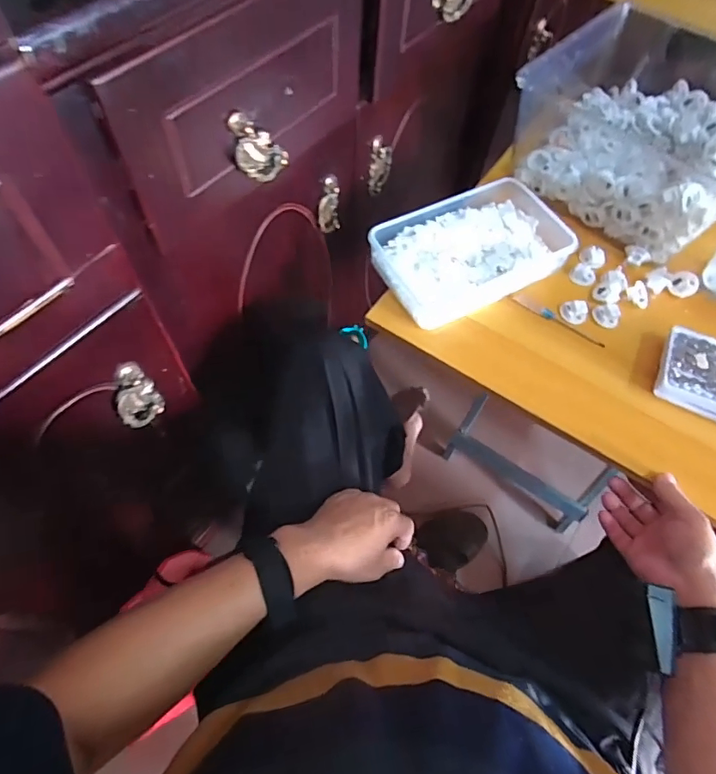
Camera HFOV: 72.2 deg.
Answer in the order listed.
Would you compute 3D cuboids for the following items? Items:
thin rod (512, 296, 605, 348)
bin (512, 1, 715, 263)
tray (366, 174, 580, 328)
[{"bbox_3d":[0.254,-0.085,0.623,0.123,0.005,0.014,32,64,13],"label":"thin rod"},{"bbox_3d":[0.394,-0.354,0.686,0.305,0.146,0.274,40,67,17],"label":"bin"},{"bbox_3d":[0.147,-0.180,0.641,0.243,0.044,0.148,-26,66,-16],"label":"tray"}]

